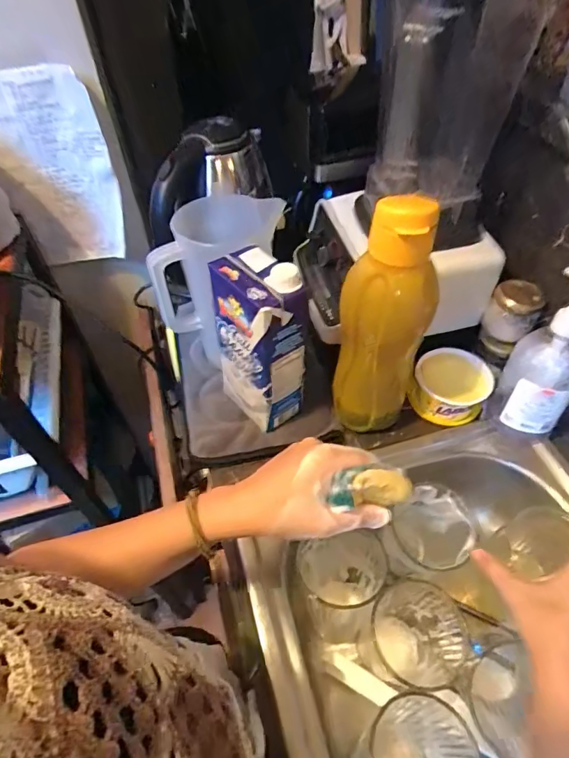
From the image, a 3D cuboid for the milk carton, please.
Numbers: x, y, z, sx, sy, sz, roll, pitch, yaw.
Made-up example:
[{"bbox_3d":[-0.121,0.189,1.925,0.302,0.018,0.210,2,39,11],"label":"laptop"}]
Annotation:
[{"bbox_3d":[-0.022,-0.040,0.488,0.075,0.195,0.086,-34,57,-24],"label":"milk carton"}]

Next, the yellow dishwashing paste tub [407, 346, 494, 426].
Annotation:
[{"bbox_3d":[0.207,0.011,0.566,0.090,0.059,0.087,-1,50,1],"label":"yellow dishwashing paste tub"}]

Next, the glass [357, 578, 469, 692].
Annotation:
[{"bbox_3d":[0.136,0.270,0.469,0.095,0.079,0.088,-1,50,1],"label":"glass"}]

